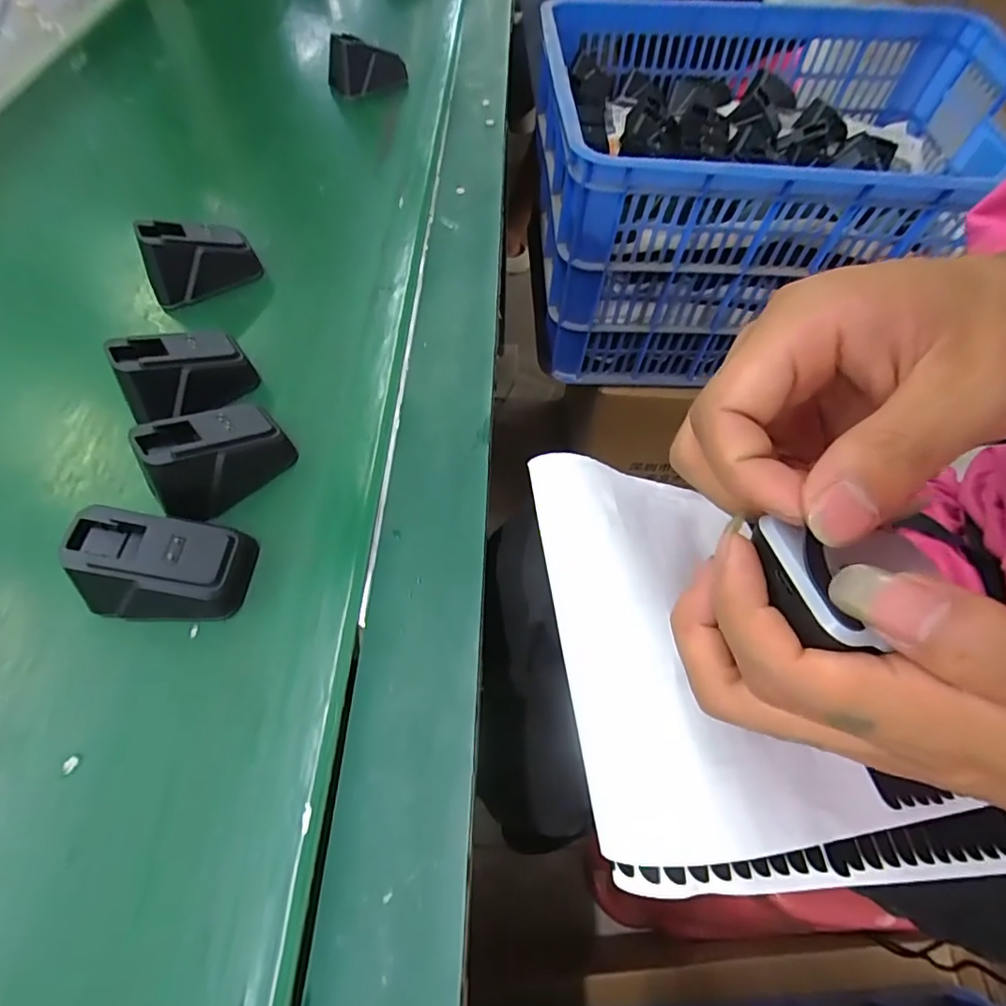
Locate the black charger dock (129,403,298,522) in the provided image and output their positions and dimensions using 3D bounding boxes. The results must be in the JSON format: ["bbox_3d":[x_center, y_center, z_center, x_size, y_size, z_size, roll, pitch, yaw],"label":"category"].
[{"bbox_3d":[-0.144,-0.025,0.267,0.036,0.042,0.064,39,68,20],"label":"black charger dock"}]

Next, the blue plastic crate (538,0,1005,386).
[{"bbox_3d":[0.342,-0.419,0.717,0.566,0.285,0.396,0,61,0],"label":"blue plastic crate"}]

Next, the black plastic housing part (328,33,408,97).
[{"bbox_3d":[-0.126,-0.409,0.496,0.069,0.039,0.041,-10,61,-5],"label":"black plastic housing part"}]

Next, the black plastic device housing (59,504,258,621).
[{"bbox_3d":[-0.152,0.030,0.236,0.071,0.035,0.042,0,61,0],"label":"black plastic device housing"}]

